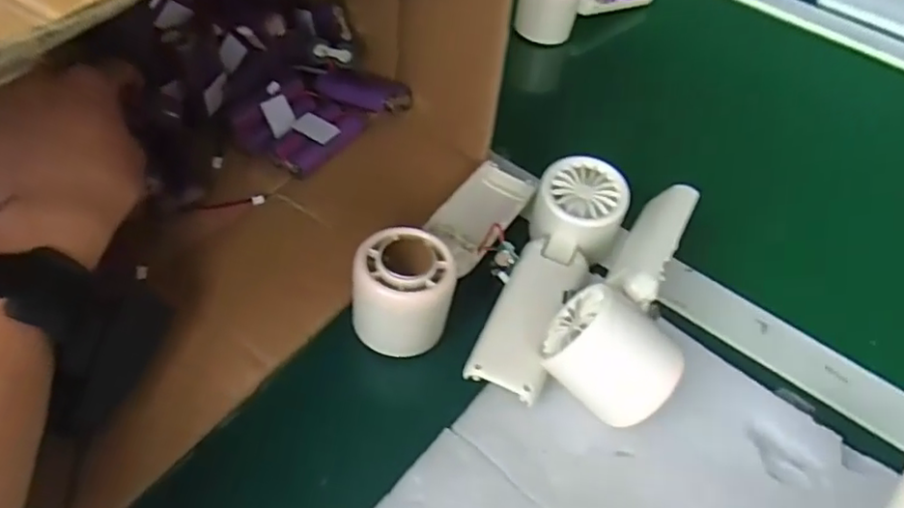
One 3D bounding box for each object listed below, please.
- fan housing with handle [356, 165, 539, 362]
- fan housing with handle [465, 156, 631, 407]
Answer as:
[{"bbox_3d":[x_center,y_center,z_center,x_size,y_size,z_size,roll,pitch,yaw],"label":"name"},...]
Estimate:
[{"bbox_3d":[0.006,-0.011,0.395,0.061,0.049,0.171,30,53,18],"label":"fan housing with handle"},{"bbox_3d":[0.063,0.012,0.379,0.058,0.050,0.158,19,50,10],"label":"fan housing with handle"}]

